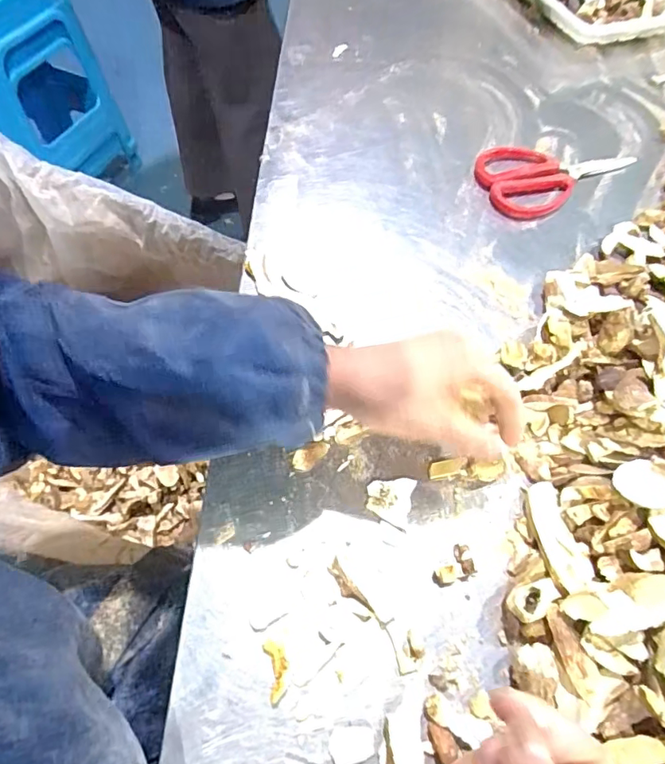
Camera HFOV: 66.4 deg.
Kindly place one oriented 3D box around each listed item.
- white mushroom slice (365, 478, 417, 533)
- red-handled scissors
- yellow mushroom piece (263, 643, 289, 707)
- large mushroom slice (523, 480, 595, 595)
[{"bbox_3d":[0.038,0.078,0.337,0.029,0.005,0.034,12,61,7],"label":"white mushroom slice"},{"bbox_3d":[0.221,-0.214,0.508,0.159,0.011,0.089,-24,63,-13],"label":"red-handled scissors"},{"bbox_3d":[-0.031,0.164,0.288,0.012,0.004,0.031,-11,61,-6],"label":"yellow mushroom piece"},{"bbox_3d":[0.140,0.095,0.317,0.024,0.008,0.071,-4,45,-2],"label":"large mushroom slice"}]

